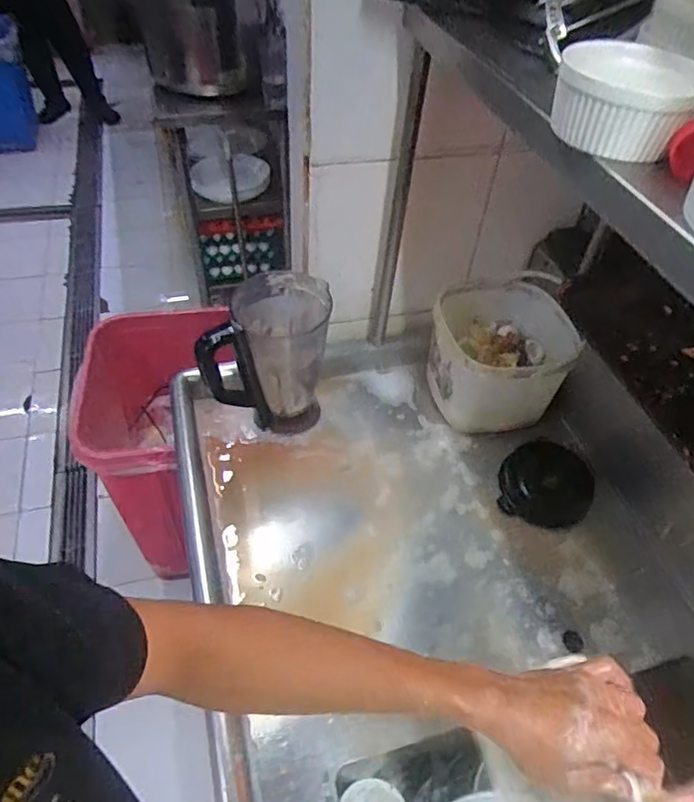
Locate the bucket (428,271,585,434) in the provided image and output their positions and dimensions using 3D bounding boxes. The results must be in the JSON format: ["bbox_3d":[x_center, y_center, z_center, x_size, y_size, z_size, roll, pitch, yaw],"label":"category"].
[{"bbox_3d":[0.264,-0.077,1.029,0.239,0.180,0.241,18,49,12],"label":"bucket"}]

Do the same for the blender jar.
[{"bbox_3d":[-0.125,-0.060,0.938,0.183,0.242,0.151,2,48,-2],"label":"blender jar"}]

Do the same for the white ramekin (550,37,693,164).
[{"bbox_3d":[0.210,-0.227,0.443,0.101,0.053,0.107,18,49,12],"label":"white ramekin"}]

